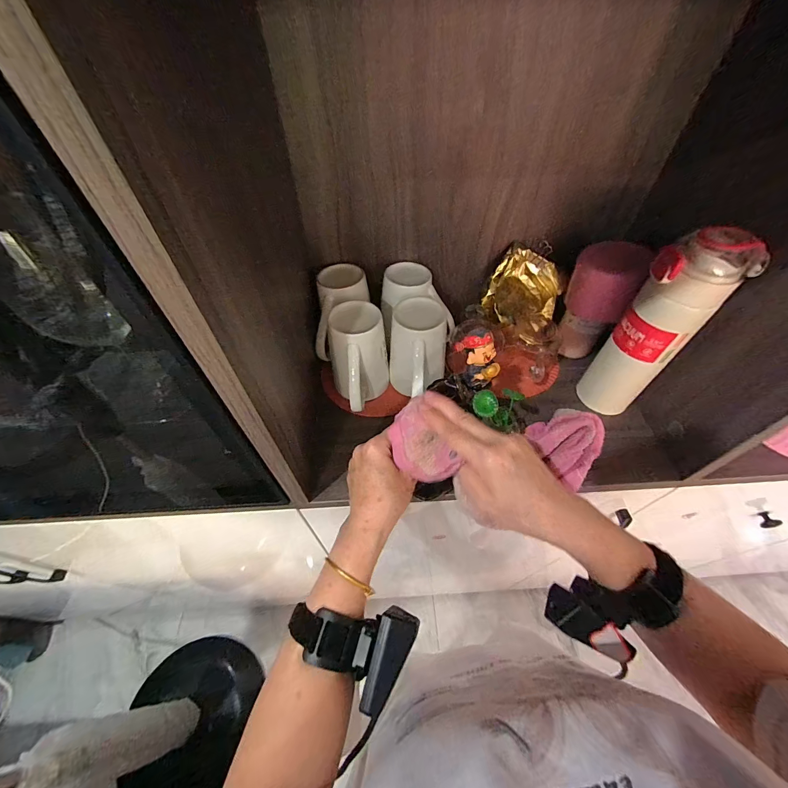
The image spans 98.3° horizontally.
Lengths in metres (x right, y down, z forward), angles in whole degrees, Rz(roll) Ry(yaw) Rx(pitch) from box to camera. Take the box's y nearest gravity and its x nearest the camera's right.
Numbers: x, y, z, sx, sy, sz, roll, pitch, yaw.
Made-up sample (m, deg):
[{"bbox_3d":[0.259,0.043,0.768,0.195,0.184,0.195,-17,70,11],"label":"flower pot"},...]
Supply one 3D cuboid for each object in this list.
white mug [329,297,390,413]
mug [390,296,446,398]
[{"bbox_3d":[-0.041,-0.039,0.424,0.068,0.118,0.089,-4,52,-3],"label":"white mug"},{"bbox_3d":[0.030,-0.045,0.431,0.068,0.112,0.091,0,51,0],"label":"mug"}]

